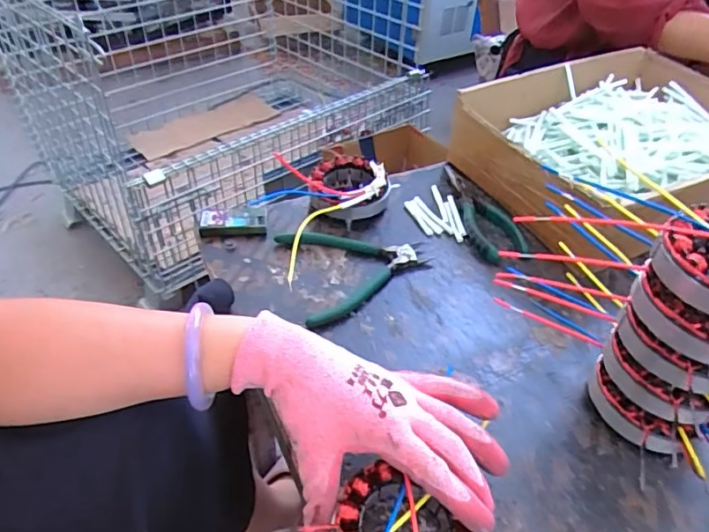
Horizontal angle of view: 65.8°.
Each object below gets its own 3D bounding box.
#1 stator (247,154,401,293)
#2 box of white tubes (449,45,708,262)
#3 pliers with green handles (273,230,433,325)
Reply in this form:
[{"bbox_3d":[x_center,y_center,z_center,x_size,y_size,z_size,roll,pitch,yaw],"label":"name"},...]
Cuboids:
[{"bbox_3d":[-0.044,-0.078,0.586,0.154,0.041,0.128,-30,52,-30],"label":"stator"},{"bbox_3d":[0.321,-0.148,0.638,0.363,0.086,0.232,-16,46,-19],"label":"box of white tubes"},{"bbox_3d":[0.005,-0.003,0.533,0.137,0.012,0.114,-14,45,-17],"label":"pliers with green handles"}]

